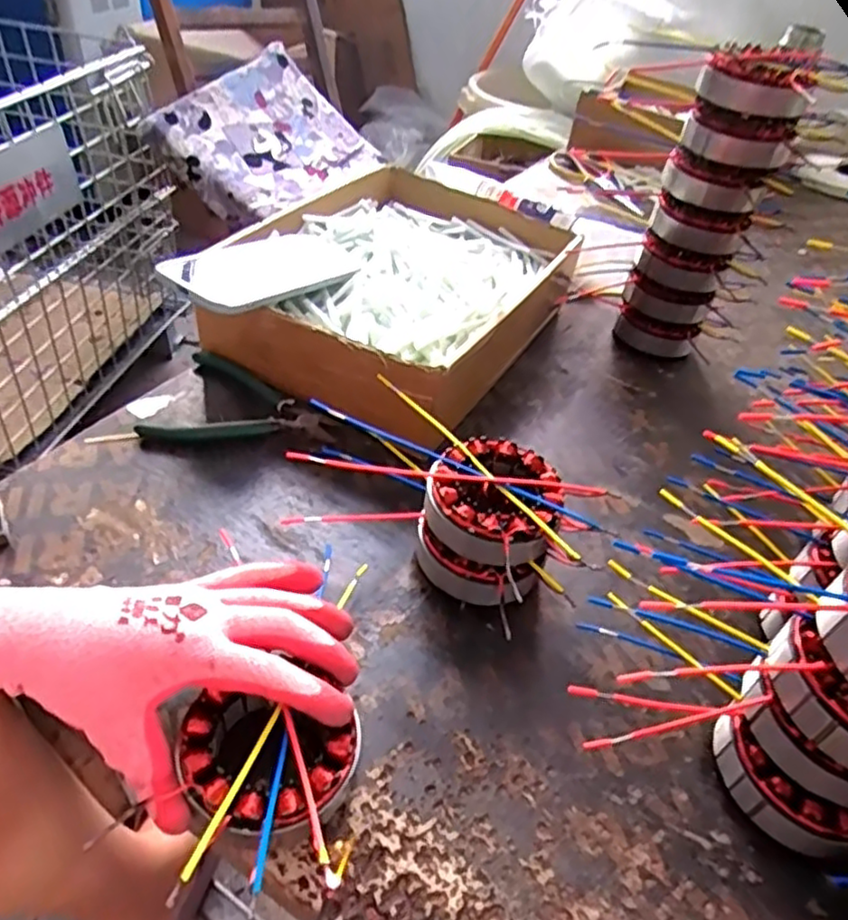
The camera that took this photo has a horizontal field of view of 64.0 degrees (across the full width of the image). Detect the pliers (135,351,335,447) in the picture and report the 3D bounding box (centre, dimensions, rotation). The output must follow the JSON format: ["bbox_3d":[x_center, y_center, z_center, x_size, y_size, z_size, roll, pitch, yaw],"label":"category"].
[{"bbox_3d":[-0.145,-0.040,0.558,0.141,0.020,0.105,13,43,6],"label":"pliers"}]

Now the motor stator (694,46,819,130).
[{"bbox_3d":[0.274,-0.309,0.559,0.087,0.045,0.078,24,45,18],"label":"motor stator"}]

